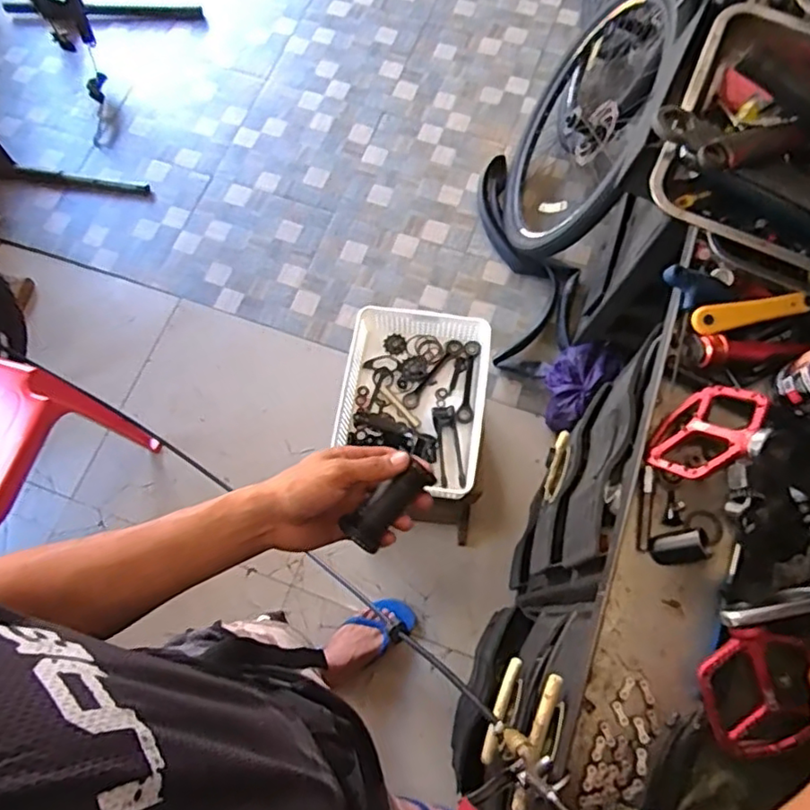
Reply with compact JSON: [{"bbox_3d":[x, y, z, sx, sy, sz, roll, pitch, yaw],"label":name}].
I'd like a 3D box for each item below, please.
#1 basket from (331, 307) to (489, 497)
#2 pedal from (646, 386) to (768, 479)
[{"bbox_3d":[0.012,-0.008,1.108,0.263,0.072,0.327,6,72,3],"label":"basket"},{"bbox_3d":[0.300,0.023,0.597,0.114,0.108,0.020,-48,112,-15],"label":"pedal"}]

